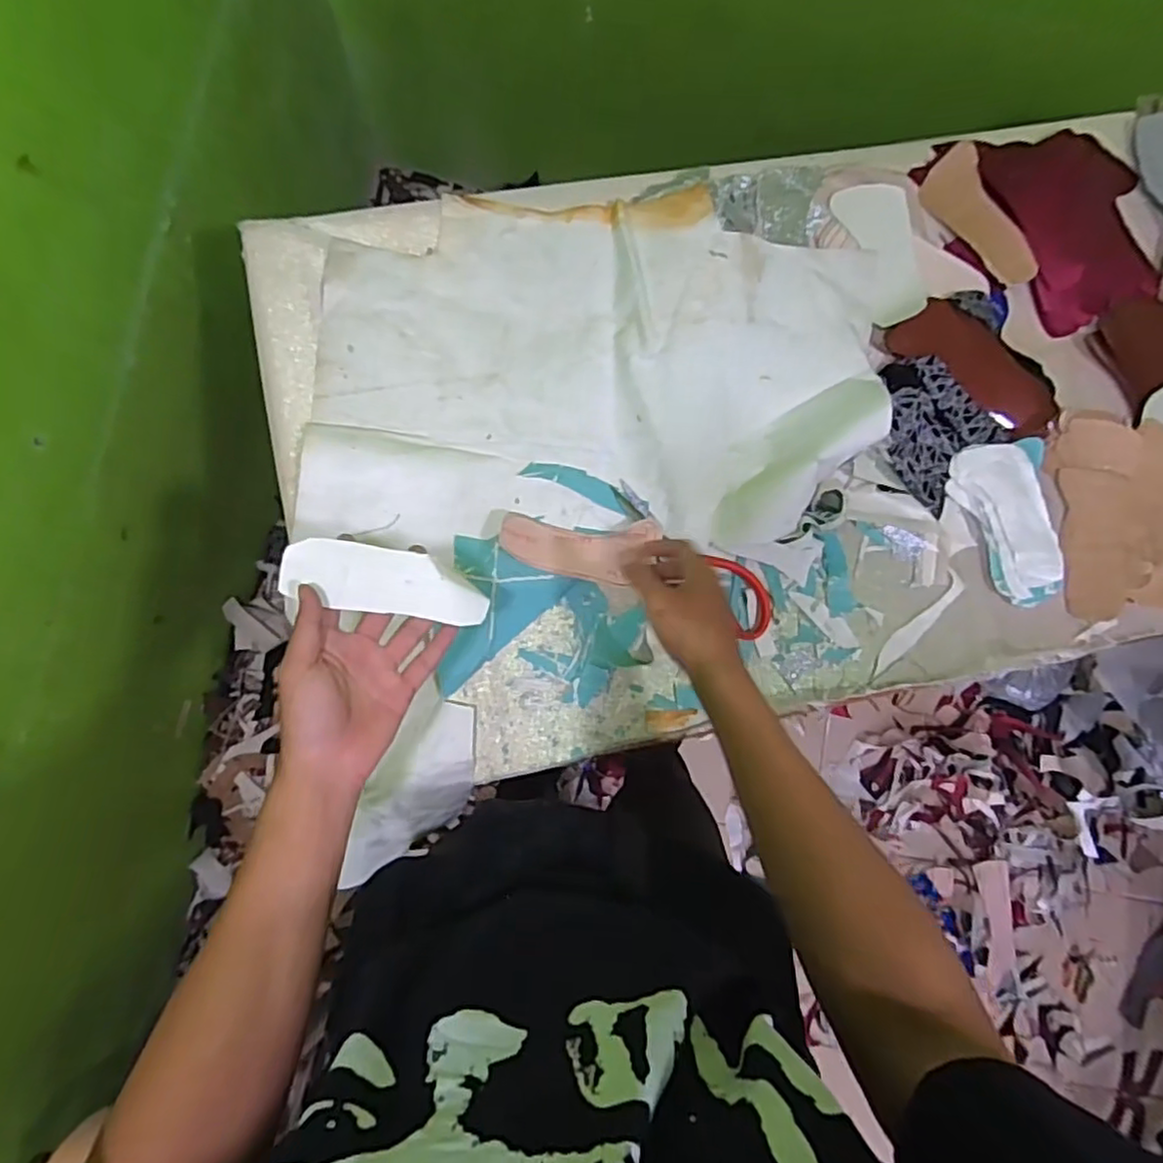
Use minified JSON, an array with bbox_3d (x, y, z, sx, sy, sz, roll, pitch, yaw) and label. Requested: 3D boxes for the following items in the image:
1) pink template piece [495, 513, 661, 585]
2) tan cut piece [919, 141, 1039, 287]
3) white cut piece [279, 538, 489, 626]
[{"bbox_3d":[-0.002,-0.034,0.682,0.156,0.019,0.061,5,84,-10],"label":"pink template piece"},{"bbox_3d":[0.445,-0.404,0.758,0.067,0.013,0.166,-27,87,32],"label":"tan cut piece"},{"bbox_3d":[-0.143,0.001,0.500,0.146,0.022,0.049,14,83,-11],"label":"white cut piece"}]

